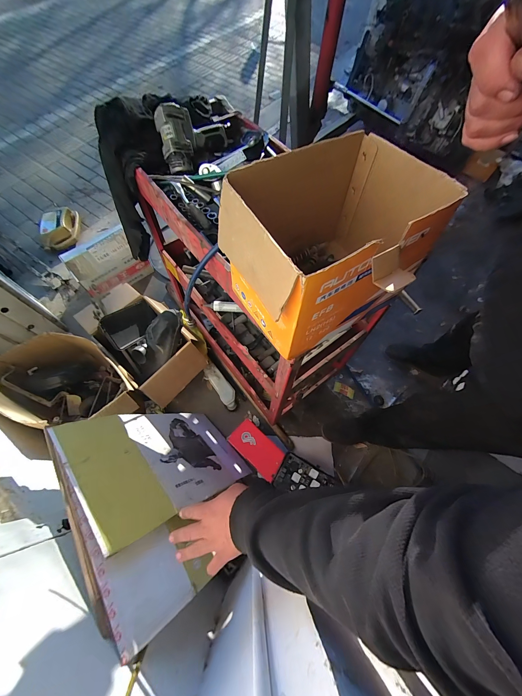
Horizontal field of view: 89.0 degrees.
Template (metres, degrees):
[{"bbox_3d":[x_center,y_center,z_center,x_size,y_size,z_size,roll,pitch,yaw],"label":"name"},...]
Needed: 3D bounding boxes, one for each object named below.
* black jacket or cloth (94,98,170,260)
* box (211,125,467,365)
[{"bbox_3d":[-0.369,-0.426,0.749,0.174,0.393,0.111,22,39,8],"label":"black jacket or cloth"},{"bbox_3d":[0.103,-0.145,0.401,0.276,0.189,0.228,-29,70,-13],"label":"box"}]

